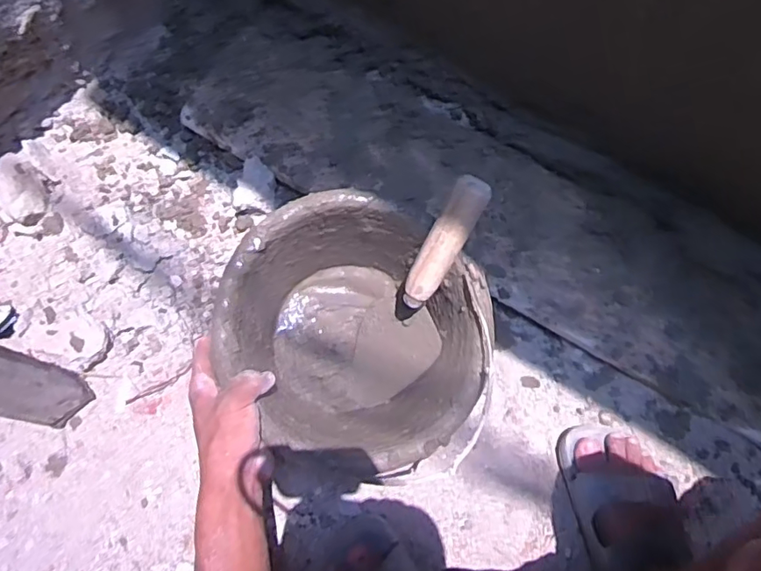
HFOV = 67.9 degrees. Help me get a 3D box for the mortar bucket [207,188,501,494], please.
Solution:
[{"bbox_3d":[-0.022,0.050,0.571,0.227,0.156,0.243,0,78,-1],"label":"mortar bucket"}]

